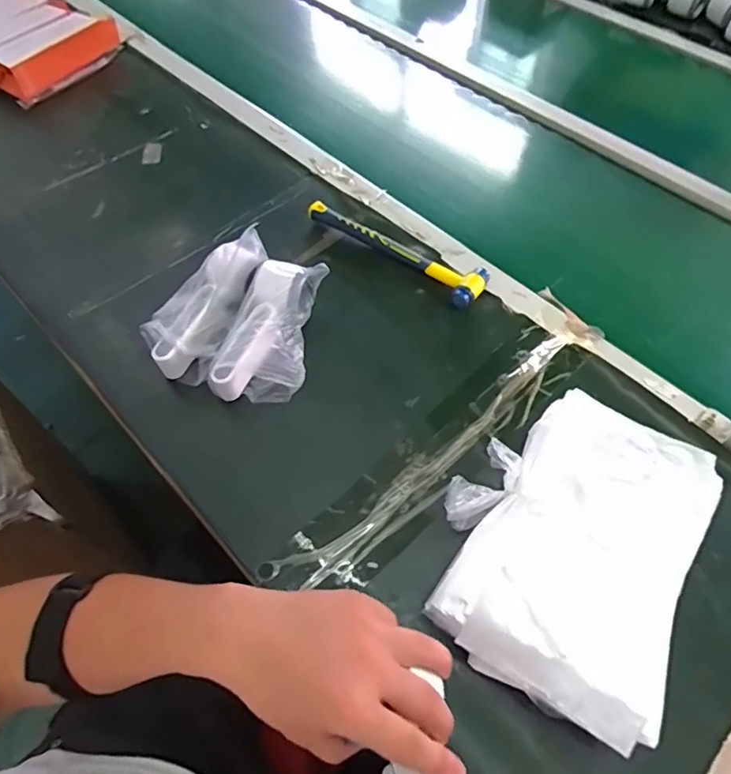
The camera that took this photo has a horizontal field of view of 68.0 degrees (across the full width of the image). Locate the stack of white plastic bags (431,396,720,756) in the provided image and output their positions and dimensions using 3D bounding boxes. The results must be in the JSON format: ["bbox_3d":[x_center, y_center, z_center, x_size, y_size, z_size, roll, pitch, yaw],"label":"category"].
[{"bbox_3d":[0.166,0.131,0.455,0.196,0.069,0.243,24,63,16],"label":"stack of white plastic bags"}]

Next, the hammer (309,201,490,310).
[{"bbox_3d":[0.037,-0.170,0.664,0.241,0.029,0.060,34,66,21],"label":"hammer"}]

